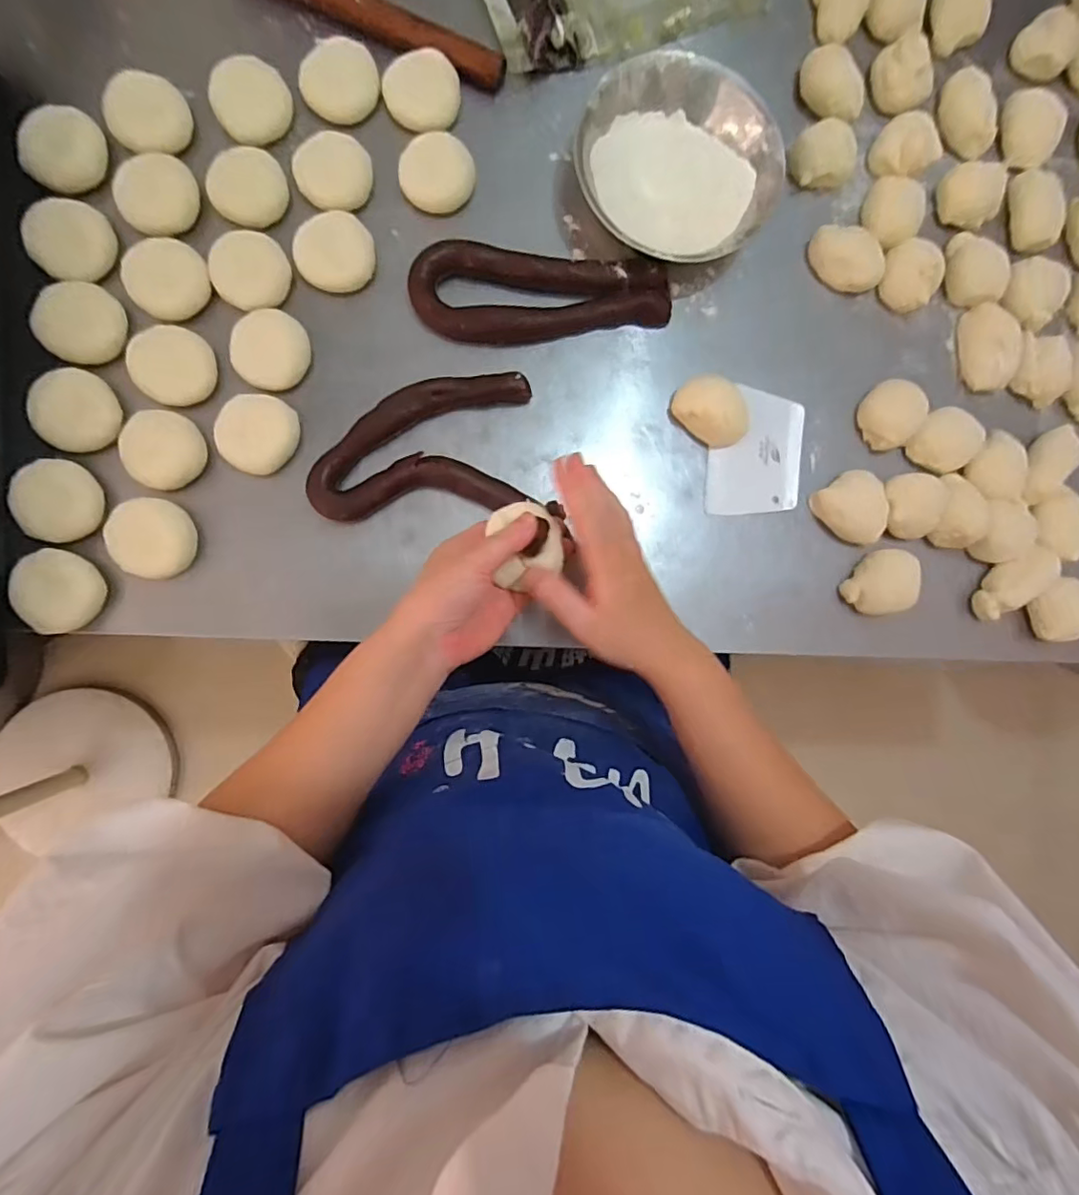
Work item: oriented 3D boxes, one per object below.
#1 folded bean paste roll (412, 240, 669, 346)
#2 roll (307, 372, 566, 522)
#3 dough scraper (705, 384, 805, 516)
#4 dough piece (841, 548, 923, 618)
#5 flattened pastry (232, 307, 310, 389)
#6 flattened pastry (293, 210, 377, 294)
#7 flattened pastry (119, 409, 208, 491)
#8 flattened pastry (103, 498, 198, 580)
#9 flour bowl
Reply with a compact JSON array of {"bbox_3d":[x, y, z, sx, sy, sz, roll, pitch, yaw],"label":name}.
[{"bbox_3d":[0.004,-0.283,0.529,0.237,0.024,0.081,-1,87,-5],"label":"folded bean paste roll"},{"bbox_3d":[-0.097,-0.135,0.516,0.212,0.027,0.120,-5,88,-5],"label":"roll"},{"bbox_3d":[0.213,-0.141,0.554,0.092,0.011,0.123,5,91,0],"label":"dough scraper"},{"bbox_3d":[0.328,-0.014,0.545,0.064,0.028,0.058,-11,88,-5],"label":"dough piece"},{"bbox_3d":[-0.237,-0.218,0.500,0.063,0.020,0.062,0,87,-5],"label":"flattened pastry"},{"bbox_3d":[-0.185,-0.311,0.511,0.067,0.015,0.066,-1,87,-5],"label":"flattened pastry"},{"bbox_3d":[-0.328,-0.129,0.494,0.072,0.015,0.064,33,85,-2],"label":"flattened pastry"},{"bbox_3d":[-0.333,-0.051,0.486,0.065,0.026,0.065,0,87,-5],"label":"flattened pastry"},{"bbox_3d":[0.129,-0.403,0.534,0.184,0.047,0.175,0,87,-5],"label":"flour bowl"}]

